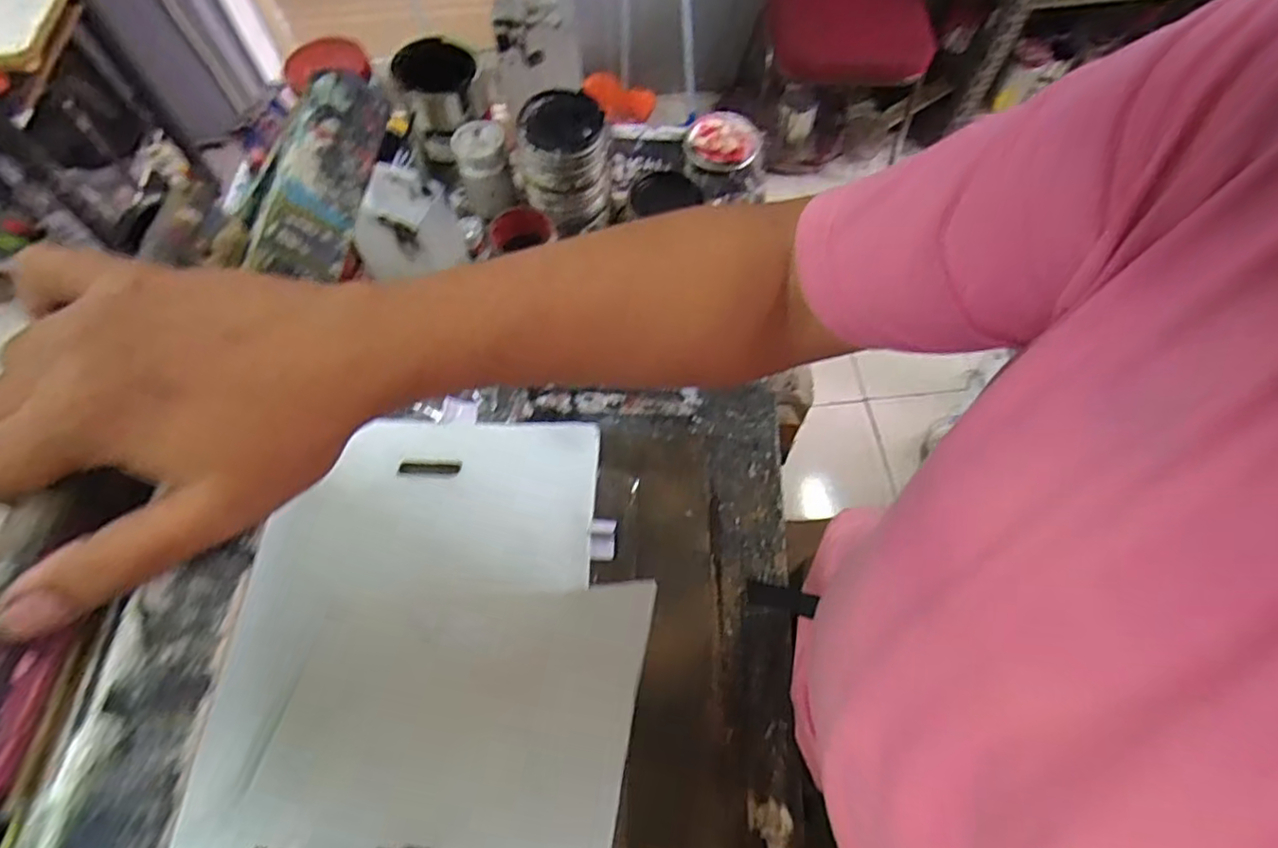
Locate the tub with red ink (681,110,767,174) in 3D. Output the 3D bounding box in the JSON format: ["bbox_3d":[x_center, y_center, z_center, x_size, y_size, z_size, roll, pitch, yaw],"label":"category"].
[{"bbox_3d":[0.121,-0.405,0.924,0.107,0.027,0.090,14,64,7],"label":"tub with red ink"}]

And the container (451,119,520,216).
[{"bbox_3d":[-0.194,-0.319,0.817,0.064,0.099,0.063,-13,64,-7],"label":"container"}]

